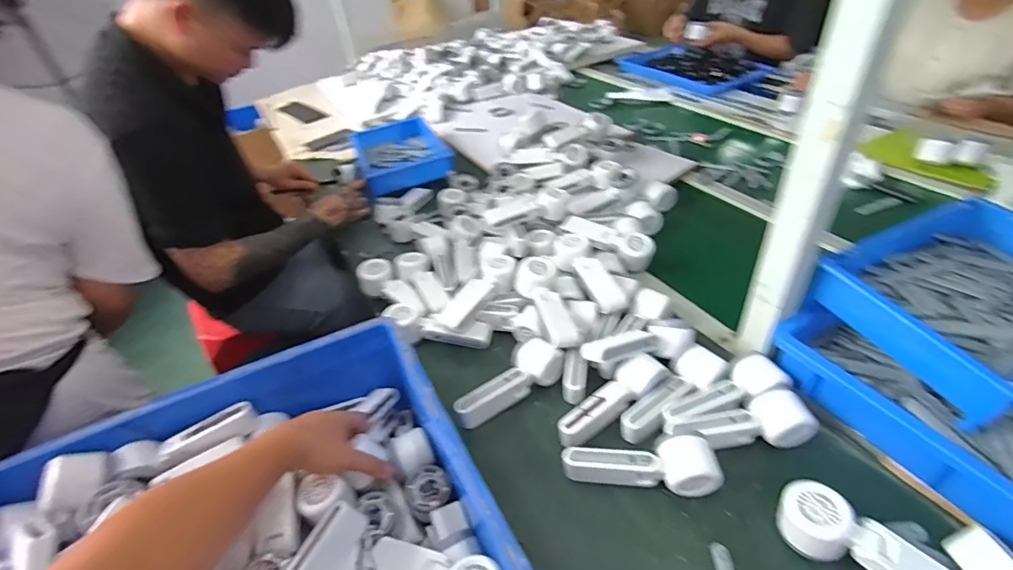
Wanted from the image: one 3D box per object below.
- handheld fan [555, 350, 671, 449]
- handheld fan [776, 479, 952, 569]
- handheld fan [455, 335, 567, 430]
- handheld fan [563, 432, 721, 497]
[{"bbox_3d":[0.136,0.152,0.620,0.166,0.054,0.053,-24,42,-21],"label":"handheld fan"},{"bbox_3d":[0.358,0.256,0.455,0.169,0.047,0.056,22,47,31],"label":"handheld fan"},{"bbox_3d":[0.002,0.133,0.665,0.167,0.059,0.057,-22,41,-19],"label":"handheld fan"},{"bbox_3d":[0.156,0.212,0.549,0.173,0.059,0.055,-4,39,3],"label":"handheld fan"}]

